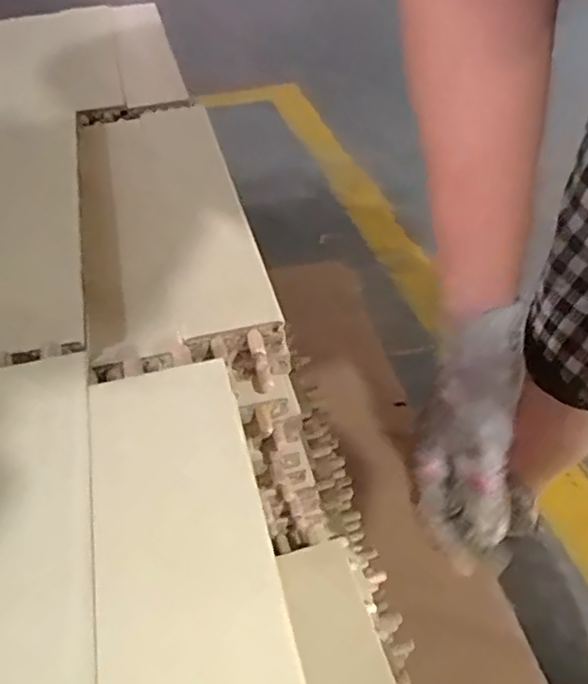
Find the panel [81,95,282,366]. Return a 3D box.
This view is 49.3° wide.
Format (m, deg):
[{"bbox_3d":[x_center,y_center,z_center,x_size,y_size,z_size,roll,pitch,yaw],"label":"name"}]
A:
[{"bbox_3d":[-0.093,-0.099,0.441,0.101,0.012,0.290,-11,44,-11],"label":"panel"}]

